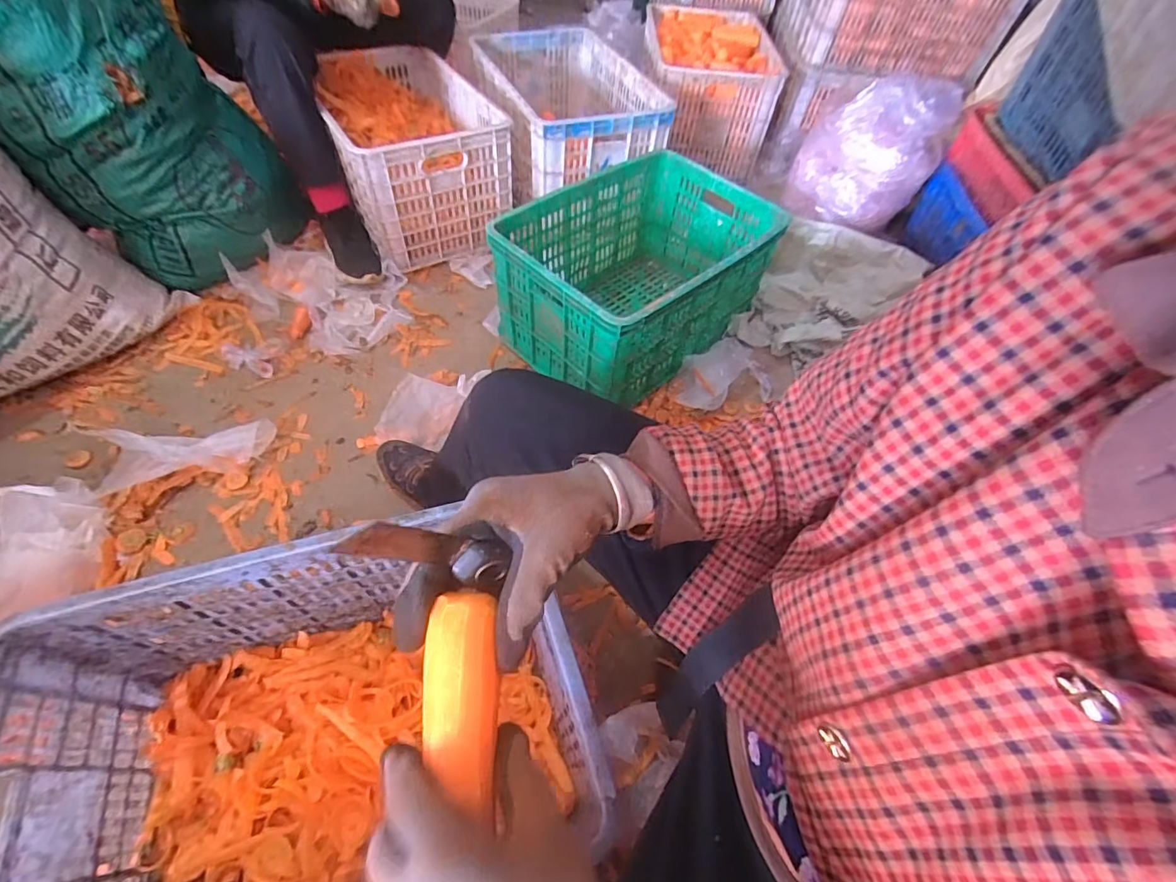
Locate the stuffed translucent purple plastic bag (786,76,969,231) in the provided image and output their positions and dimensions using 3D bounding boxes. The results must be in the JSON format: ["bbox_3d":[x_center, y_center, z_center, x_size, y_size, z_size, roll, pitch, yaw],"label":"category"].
[{"bbox_3d":[0.584,-0.600,1.042,0.260,0.252,0.164,24,57,11],"label":"stuffed translucent purple plastic bag"}]

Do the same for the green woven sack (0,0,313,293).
[{"bbox_3d":[-0.806,-0.619,0.873,0.321,0.573,0.313,-1,55,-6],"label":"green woven sack"}]

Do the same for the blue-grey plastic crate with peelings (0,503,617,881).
[{"bbox_3d":[-0.292,0.323,0.526,0.468,0.259,0.341,-13,58,-14],"label":"blue-grey plastic crate with peelings"}]

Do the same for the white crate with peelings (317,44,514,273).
[{"bbox_3d":[-0.428,-0.703,1.207,0.346,0.266,0.516,-22,60,-19],"label":"white crate with peelings"}]

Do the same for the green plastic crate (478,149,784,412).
[{"bbox_3d":[0.102,-0.332,1.013,0.497,0.255,0.348,-37,66,-26],"label":"green plastic crate"}]

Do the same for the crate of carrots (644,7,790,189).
[{"bbox_3d":[0.347,-1.045,1.461,0.361,0.252,0.509,3,55,-3],"label":"crate of carrots"}]

